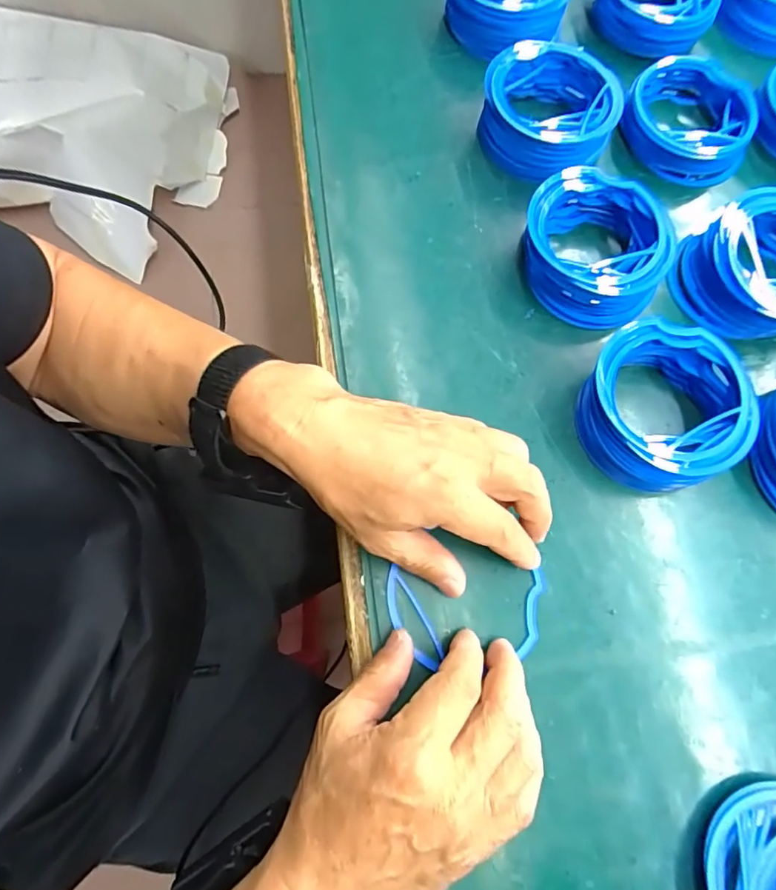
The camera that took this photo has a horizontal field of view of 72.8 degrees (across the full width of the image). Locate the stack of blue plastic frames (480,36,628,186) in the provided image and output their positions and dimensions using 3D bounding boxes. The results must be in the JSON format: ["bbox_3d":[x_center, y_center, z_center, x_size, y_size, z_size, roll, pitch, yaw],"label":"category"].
[{"bbox_3d":[0.119,-0.254,0.401,0.108,0.034,0.104,43,76,10],"label":"stack of blue plastic frames"}]

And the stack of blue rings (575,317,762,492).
[{"bbox_3d":[0.175,-0.024,0.336,0.103,0.036,0.104,28,74,6],"label":"stack of blue rings"}]

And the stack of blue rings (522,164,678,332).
[{"bbox_3d":[0.143,-0.137,0.366,0.096,0.034,0.095,20,73,4],"label":"stack of blue rings"}]

